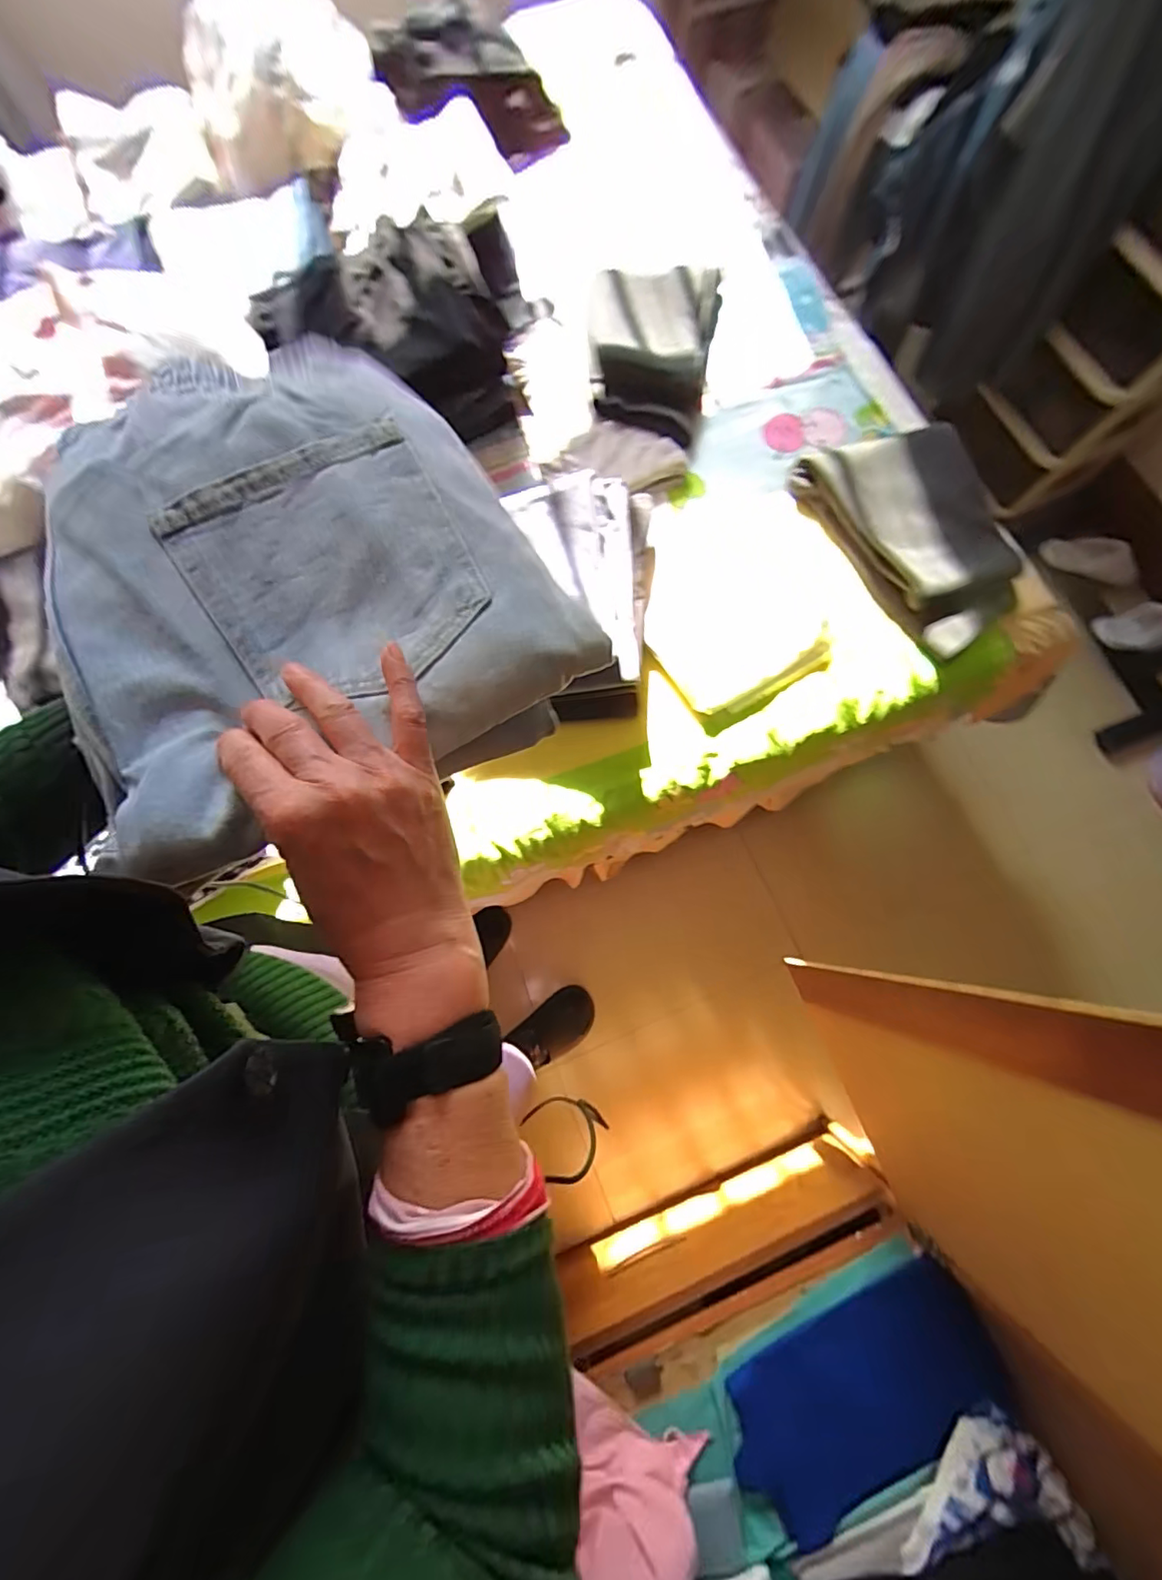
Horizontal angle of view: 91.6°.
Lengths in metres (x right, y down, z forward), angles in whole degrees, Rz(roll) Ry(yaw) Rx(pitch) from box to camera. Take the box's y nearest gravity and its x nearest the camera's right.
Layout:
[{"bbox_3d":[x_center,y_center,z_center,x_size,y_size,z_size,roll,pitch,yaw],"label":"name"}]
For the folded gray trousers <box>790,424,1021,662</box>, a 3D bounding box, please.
[{"bbox_3d":[0.534,-0.420,0.898,0.217,0.095,0.396,-32,78,-7],"label":"folded gray trousers"}]

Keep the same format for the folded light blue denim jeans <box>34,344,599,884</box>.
[{"bbox_3d":[-0.170,-0.129,0.324,0.245,0.075,0.298,-33,78,-7],"label":"folded light blue denim jeans"}]

